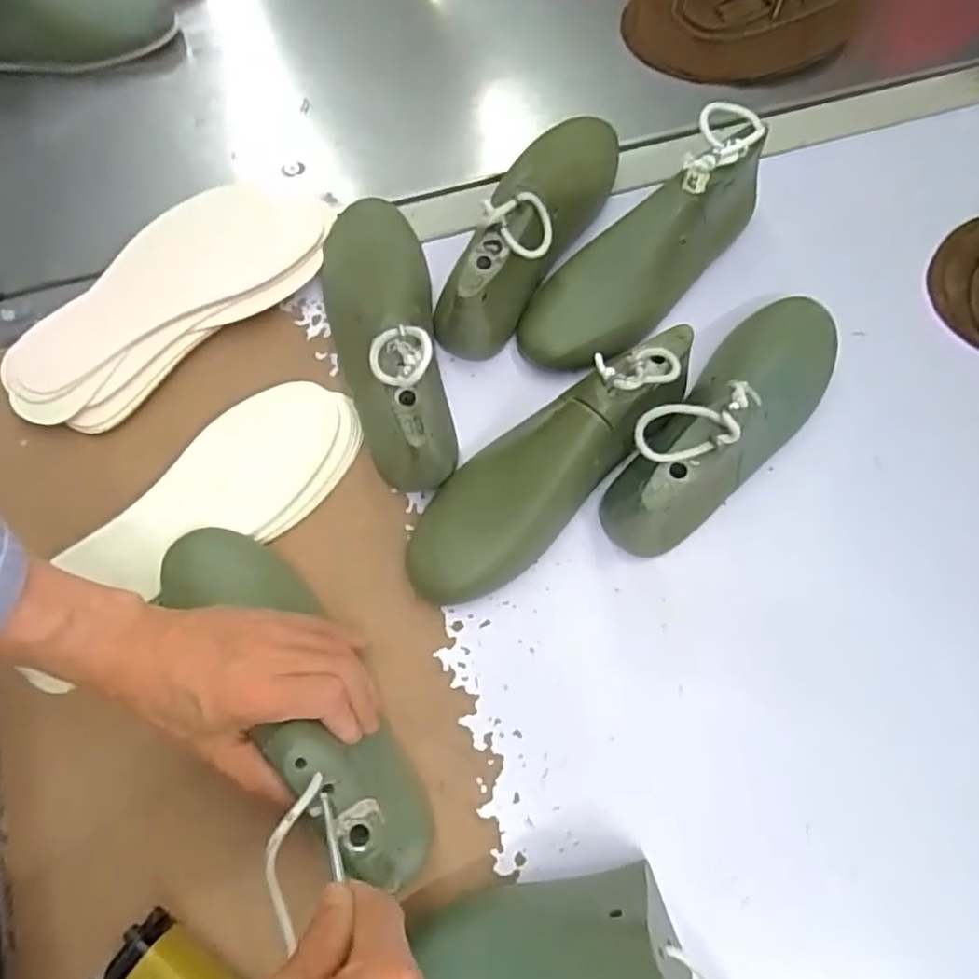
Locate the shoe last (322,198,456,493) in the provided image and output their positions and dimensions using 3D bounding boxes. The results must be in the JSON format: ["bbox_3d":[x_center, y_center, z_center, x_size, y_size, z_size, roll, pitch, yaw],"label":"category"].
[{"bbox_3d":[-0.076,-0.116,0.472,0.083,0.099,0.224,-11,72,-6],"label":"shoe last"}]

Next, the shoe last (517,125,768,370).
[{"bbox_3d":[0.122,-0.174,0.498,0.222,0.091,0.071,-38,75,-11],"label":"shoe last"}]

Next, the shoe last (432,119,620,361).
[{"bbox_3d":[0.036,-0.208,0.513,0.071,0.087,0.247,27,73,7],"label":"shoe last"}]

